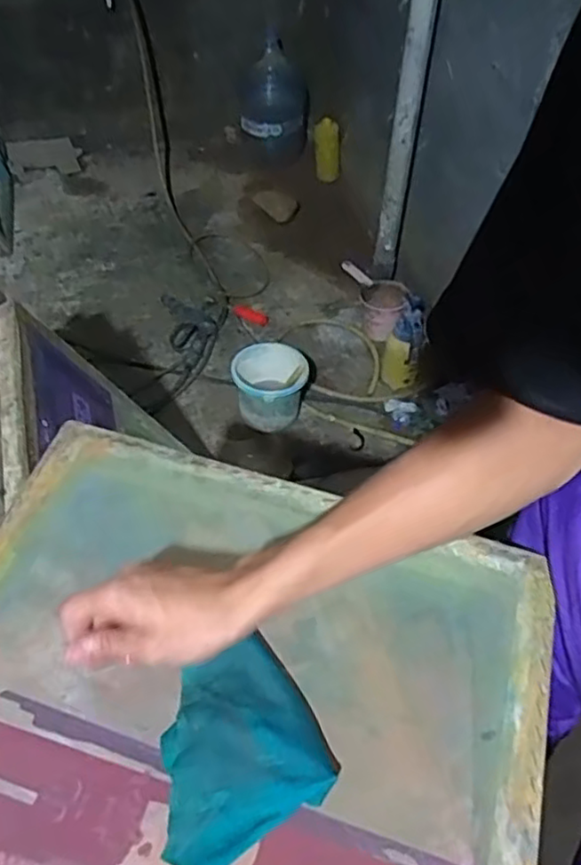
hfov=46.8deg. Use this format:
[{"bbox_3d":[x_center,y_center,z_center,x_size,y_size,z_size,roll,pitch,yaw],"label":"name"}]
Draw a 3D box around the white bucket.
[{"bbox_3d":[-0.055,-0.105,1.701,0.178,0.172,0.193,1,51,-1],"label":"white bucket"}]

